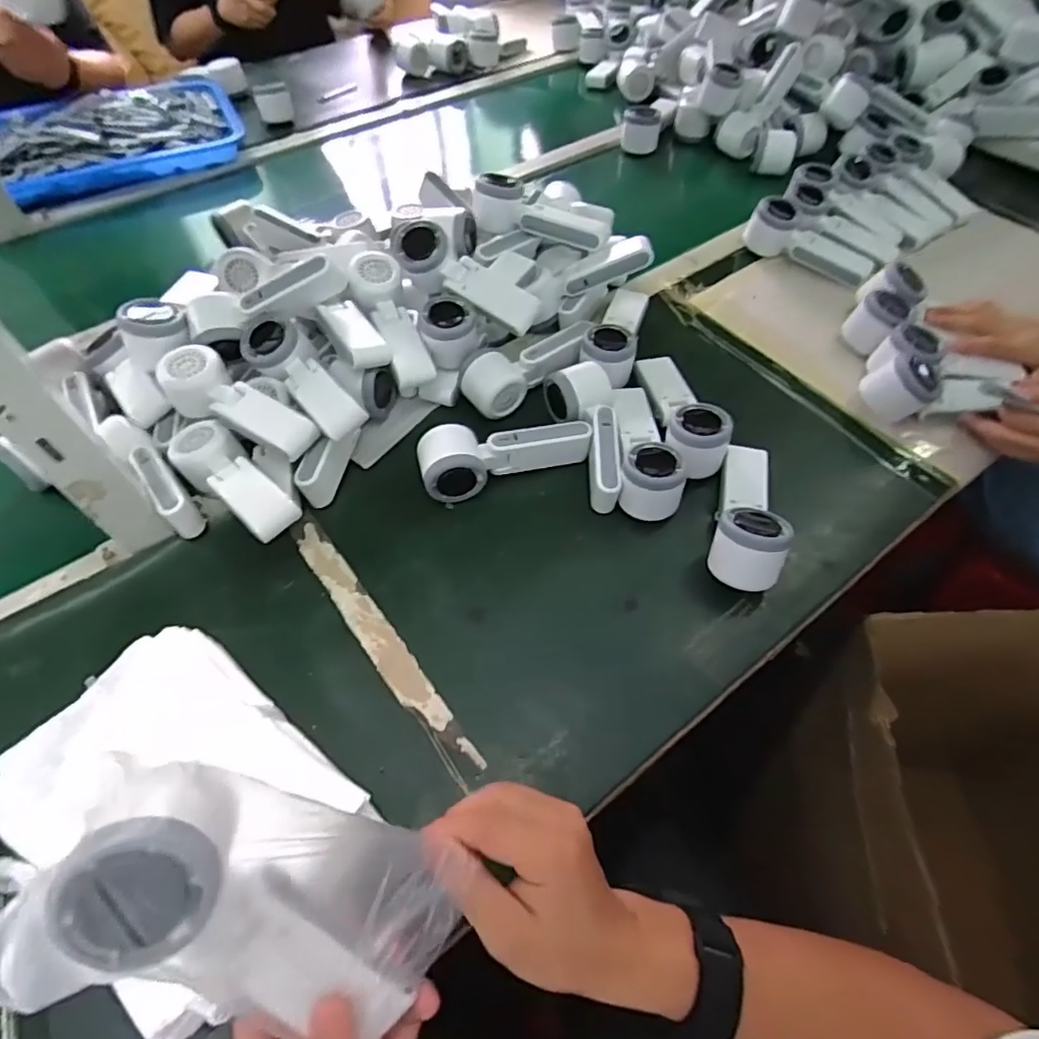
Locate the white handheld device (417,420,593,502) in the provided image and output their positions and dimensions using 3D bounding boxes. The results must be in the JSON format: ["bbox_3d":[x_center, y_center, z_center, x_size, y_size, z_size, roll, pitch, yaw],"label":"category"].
[{"bbox_3d":[-0.012,-0.063,0.571,0.166,0.046,0.064,-11,56,-7],"label":"white handheld device"}]

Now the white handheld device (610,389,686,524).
[{"bbox_3d":[0.125,-0.074,0.577,0.063,0.052,0.157,-1,56,0],"label":"white handheld device"}]

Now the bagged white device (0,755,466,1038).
[{"bbox_3d":[-0.118,0.165,0.255,0.178,0.049,0.086,26,56,-25],"label":"bagged white device"}]

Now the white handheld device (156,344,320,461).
[{"bbox_3d":[-0.265,-0.105,0.549,0.159,0.054,0.057,30,61,19],"label":"white handheld device"}]

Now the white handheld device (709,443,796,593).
[{"bbox_3d":[0.206,-0.010,0.534,0.055,0.050,0.154,14,46,7],"label":"white handheld device"}]

